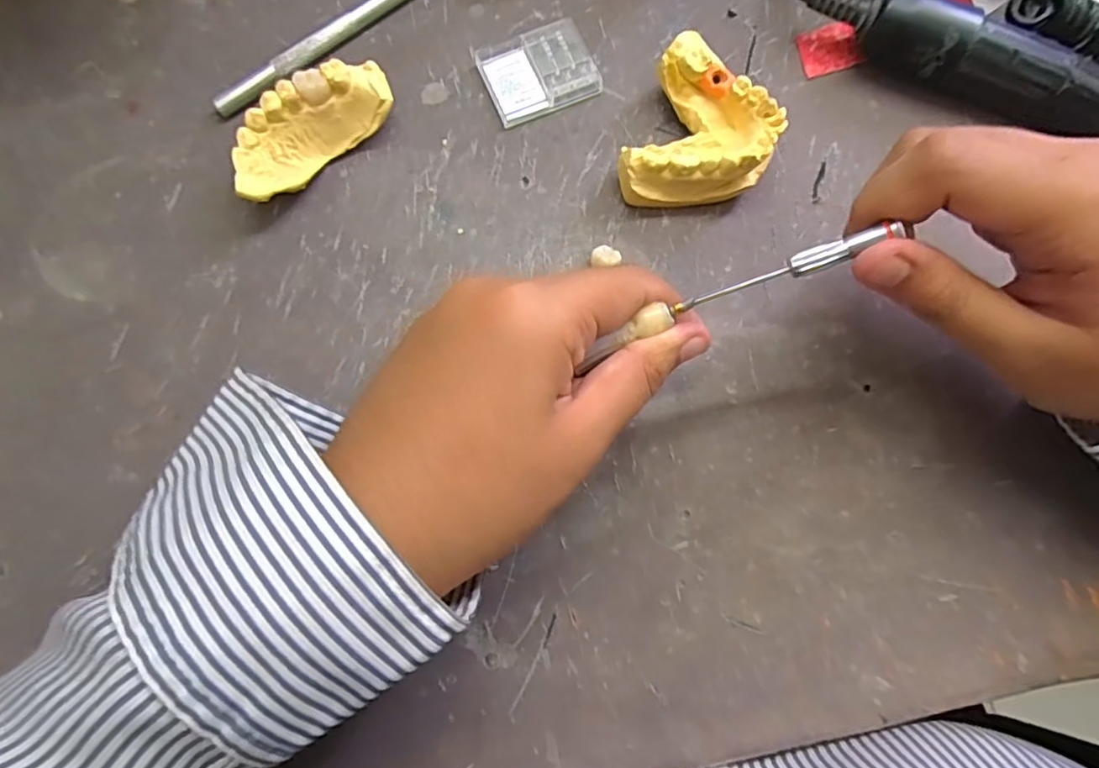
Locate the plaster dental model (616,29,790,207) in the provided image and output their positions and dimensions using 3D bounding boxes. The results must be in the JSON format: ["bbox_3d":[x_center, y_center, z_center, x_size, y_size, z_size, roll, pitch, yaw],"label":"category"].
[{"bbox_3d":[0.060,-0.095,0.238,0.051,0.028,0.063,22,81,4],"label":"plaster dental model"}]

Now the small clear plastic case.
[{"bbox_3d":[-0.005,-0.131,0.255,0.044,0.008,0.037,-23,81,-4],"label":"small clear plastic case"}]

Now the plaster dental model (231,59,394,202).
[{"bbox_3d":[-0.092,-0.098,0.238,0.068,0.026,0.026,-42,82,-6],"label":"plaster dental model"}]

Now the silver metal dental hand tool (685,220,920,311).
[{"bbox_3d":[0.069,-0.033,0.175,0.060,0.004,0.006,-19,80,20],"label":"silver metal dental hand tool"}]

